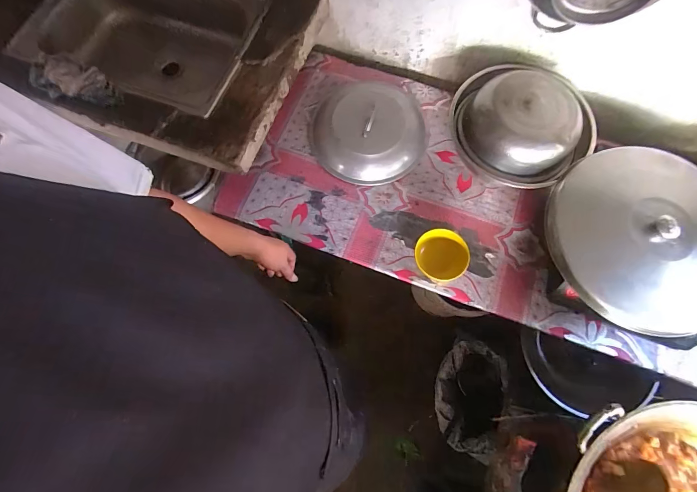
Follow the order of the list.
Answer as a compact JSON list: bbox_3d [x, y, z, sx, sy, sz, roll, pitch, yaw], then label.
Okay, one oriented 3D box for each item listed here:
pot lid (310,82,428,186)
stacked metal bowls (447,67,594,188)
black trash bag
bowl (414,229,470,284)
[{"bbox_3d":[0.050,-0.297,0.861,0.288,0.057,0.282,0,70,1],"label":"pot lid"},{"bbox_3d":[0.386,-0.284,0.766,0.308,0.134,0.260,35,75,13],"label":"stacked metal bowls"},{"bbox_3d":[0.435,0.543,1.221,0.212,0.149,0.368,10,71,5],"label":"black trash bag"},{"bbox_3d":[0.205,0.025,0.749,0.110,0.053,0.107,0,70,1],"label":"bowl"}]

